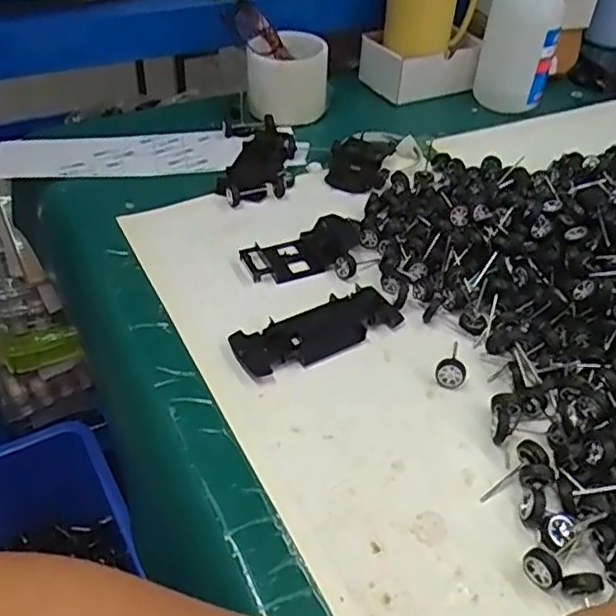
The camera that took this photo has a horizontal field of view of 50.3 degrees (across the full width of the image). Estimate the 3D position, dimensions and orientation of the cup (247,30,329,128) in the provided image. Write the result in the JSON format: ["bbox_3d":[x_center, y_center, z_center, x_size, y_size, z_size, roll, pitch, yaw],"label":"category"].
[{"bbox_3d":[-0.022,-0.244,0.699,0.086,0.079,0.081,2,42,0],"label":"cup"}]

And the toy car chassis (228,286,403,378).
[{"bbox_3d":[0.007,0.013,0.472,0.125,0.012,0.046,-22,48,-25],"label":"toy car chassis"}]

